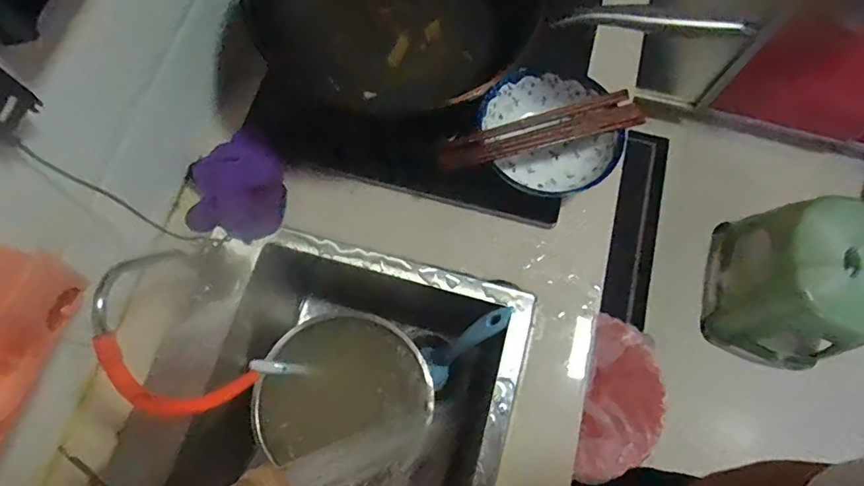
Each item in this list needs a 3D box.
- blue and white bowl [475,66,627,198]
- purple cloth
[{"bbox_3d":[0.142,-0.133,0.629,0.141,0.065,0.160,-28,75,-8],"label":"blue and white bowl"},{"bbox_3d":[-0.238,-0.071,0.631,0.100,0.054,0.122,-6,73,-2],"label":"purple cloth"}]

